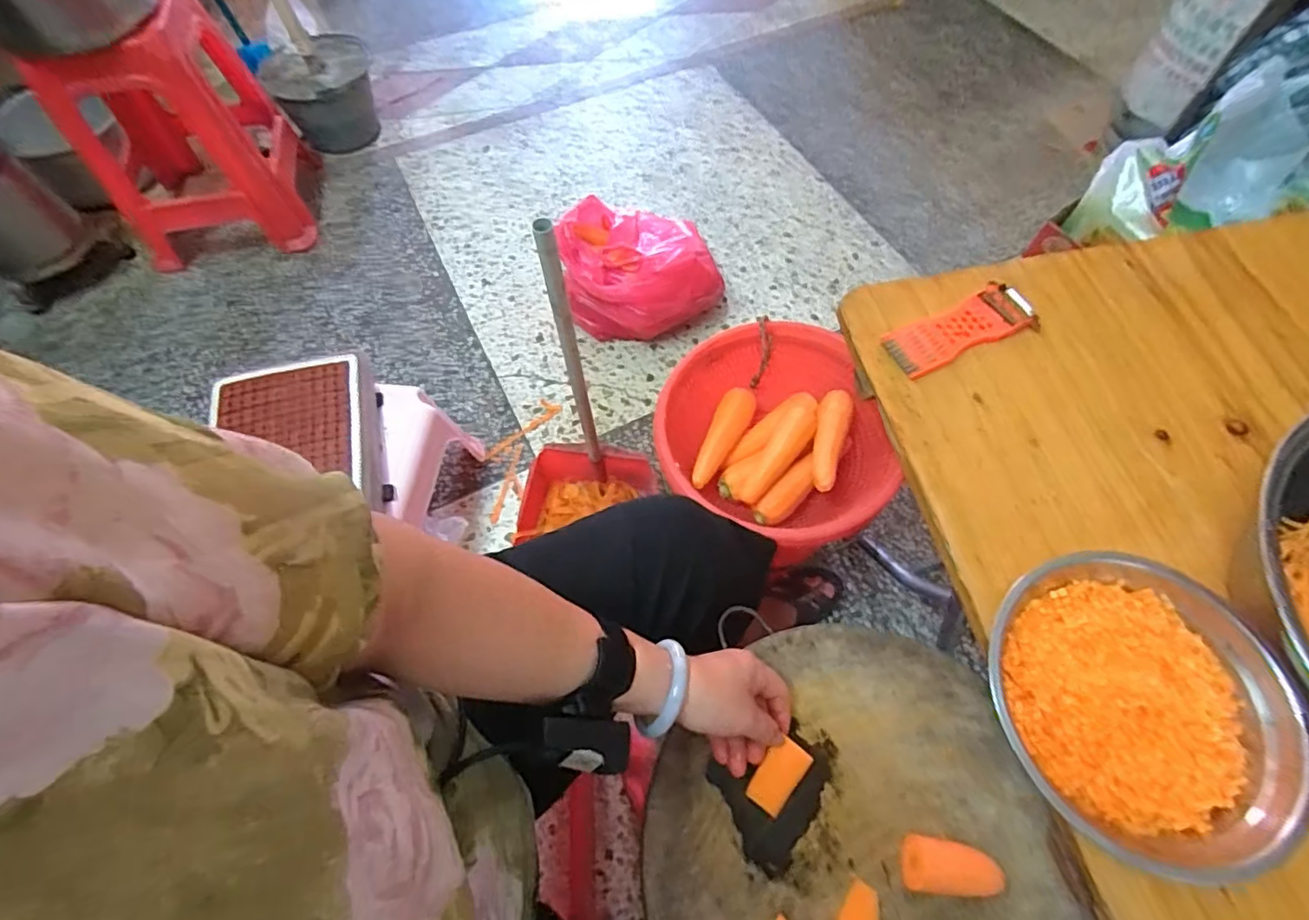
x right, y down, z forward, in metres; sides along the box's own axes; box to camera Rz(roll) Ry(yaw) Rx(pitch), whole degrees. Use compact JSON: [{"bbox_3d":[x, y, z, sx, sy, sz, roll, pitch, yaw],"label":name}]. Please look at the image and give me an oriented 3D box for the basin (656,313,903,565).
[{"bbox_3d":[0.178,-0.023,0.883,0.327,0.132,0.337,0,63,0],"label":"basin"}]

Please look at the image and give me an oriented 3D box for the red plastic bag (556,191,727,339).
[{"bbox_3d":[-0.047,-0.449,1.350,0.314,0.219,0.321,-11,64,-6],"label":"red plastic bag"}]

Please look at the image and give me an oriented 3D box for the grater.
[{"bbox_3d":[0.329,-0.140,0.636,0.169,0.011,0.062,-25,66,-12],"label":"grater"}]

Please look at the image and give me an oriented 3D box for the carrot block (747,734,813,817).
[{"bbox_3d":[0.105,0.268,0.501,0.033,0.008,0.058,38,69,17],"label":"carrot block"}]

